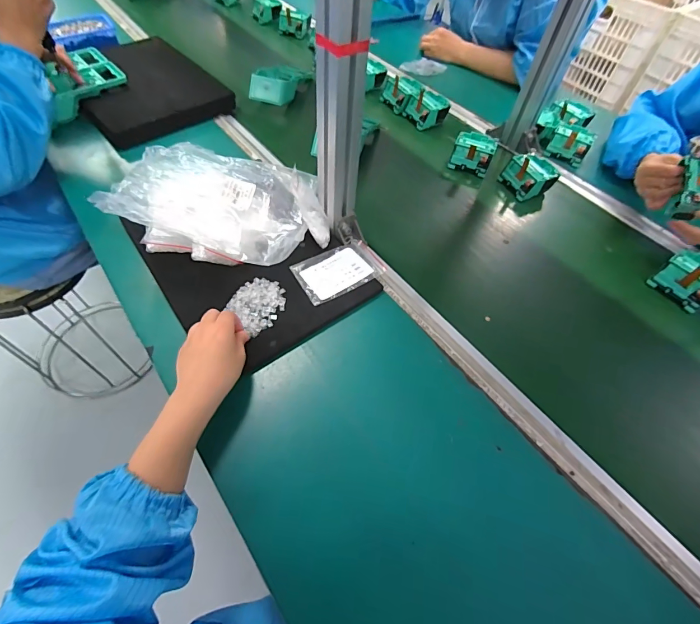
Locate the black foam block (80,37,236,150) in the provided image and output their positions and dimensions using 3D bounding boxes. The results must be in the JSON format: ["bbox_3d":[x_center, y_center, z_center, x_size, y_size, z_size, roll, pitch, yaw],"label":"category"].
[{"bbox_3d":[-0.440,-0.477,0.776,0.246,0.035,0.342,-34,64,-25],"label":"black foam block"}]

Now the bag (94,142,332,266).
[{"bbox_3d":[-0.174,-0.160,0.539,0.288,0.081,0.209,9,55,1],"label":"bag"}]

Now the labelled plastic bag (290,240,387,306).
[{"bbox_3d":[-0.015,-0.063,0.532,0.123,0.007,0.077,-25,61,-21],"label":"labelled plastic bag"}]

